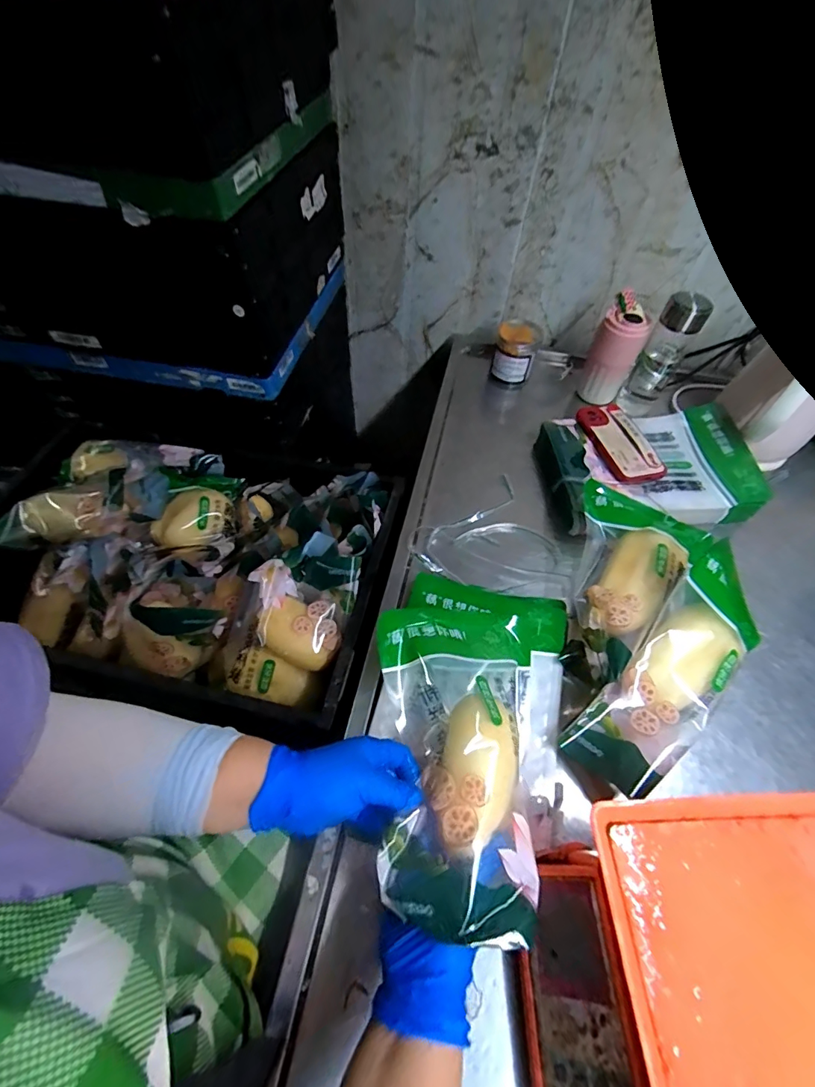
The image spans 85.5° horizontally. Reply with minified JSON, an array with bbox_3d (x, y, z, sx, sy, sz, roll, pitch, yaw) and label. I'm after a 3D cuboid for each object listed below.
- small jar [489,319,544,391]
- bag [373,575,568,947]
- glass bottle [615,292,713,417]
[{"bbox_3d":[0.202,-0.352,0.836,0.081,0.091,0.061,19,57,10],"label":"small jar"},{"bbox_3d":[0.068,0.171,0.454,0.200,0.114,0.340,14,56,7],"label":"bag"},{"bbox_3d":[0.437,-0.322,0.759,0.066,0.210,0.076,29,59,16],"label":"glass bottle"}]

